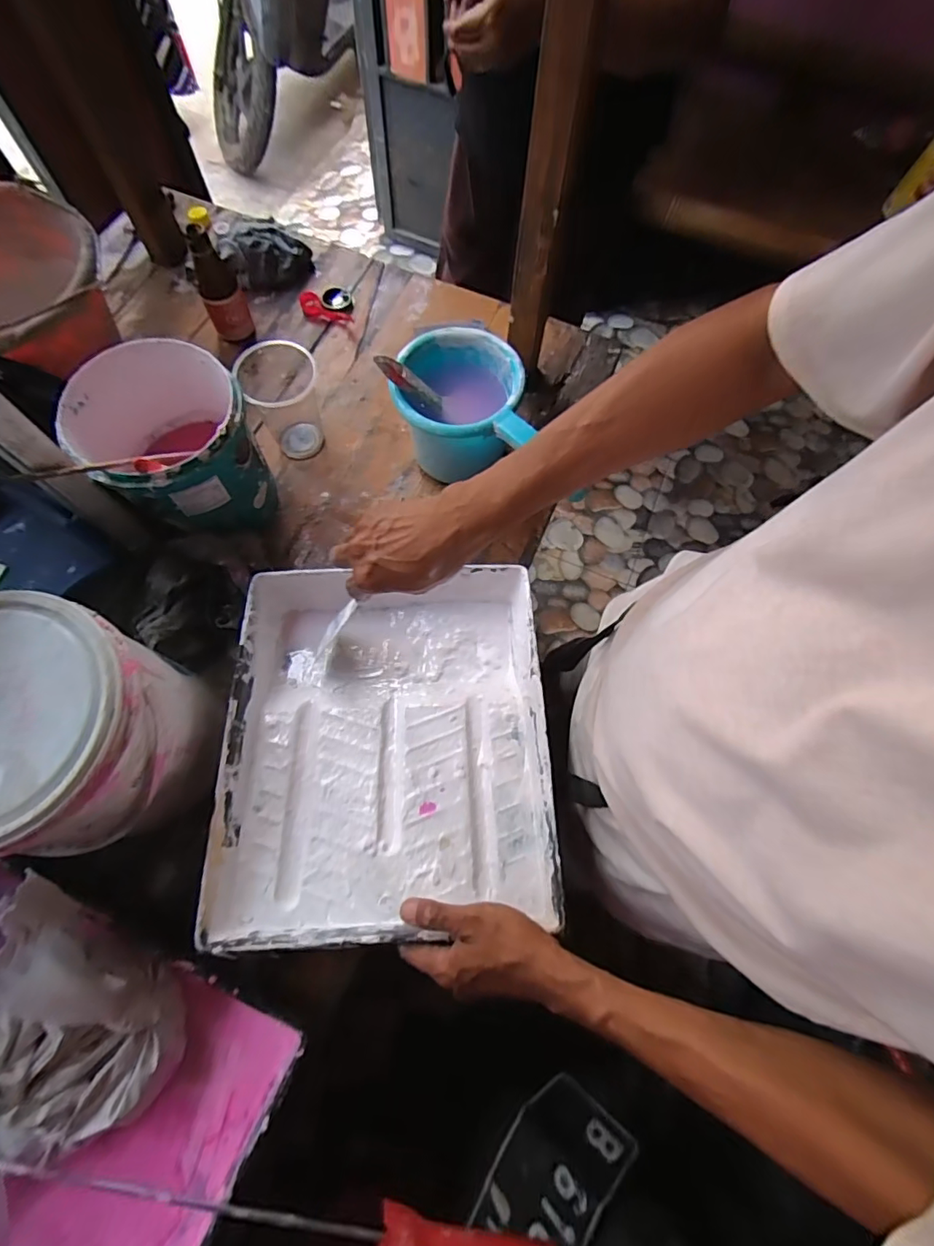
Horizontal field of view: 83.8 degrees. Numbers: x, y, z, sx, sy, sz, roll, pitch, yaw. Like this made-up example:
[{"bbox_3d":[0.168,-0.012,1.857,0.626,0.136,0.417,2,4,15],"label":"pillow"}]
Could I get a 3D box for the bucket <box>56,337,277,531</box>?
[{"bbox_3d":[-0.300,-0.180,0.564,0.149,0.171,0.154,1,72,-2],"label":"bucket"}]

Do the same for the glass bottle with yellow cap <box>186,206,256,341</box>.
[{"bbox_3d":[-0.317,-0.428,0.662,0.051,0.132,0.044,-22,74,-9],"label":"glass bottle with yellow cap"}]

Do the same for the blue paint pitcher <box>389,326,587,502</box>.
[{"bbox_3d":[-0.006,-0.232,0.613,0.136,0.134,0.162,-23,74,-9],"label":"blue paint pitcher"}]

